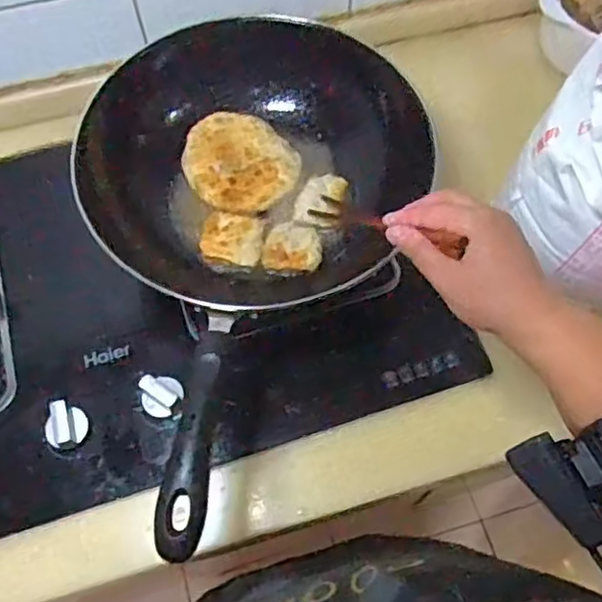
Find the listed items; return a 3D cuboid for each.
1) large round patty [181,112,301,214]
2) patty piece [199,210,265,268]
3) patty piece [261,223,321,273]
[{"bbox_3d":[-0.067,-0.144,0.663,0.118,0.008,0.105,37,69,14],"label":"large round patty"},{"bbox_3d":[-0.067,-0.061,0.624,0.057,0.009,0.059,1,65,-2],"label":"patty piece"},{"bbox_3d":[-0.008,-0.052,0.623,0.055,0.016,0.056,1,65,-2],"label":"patty piece"}]

